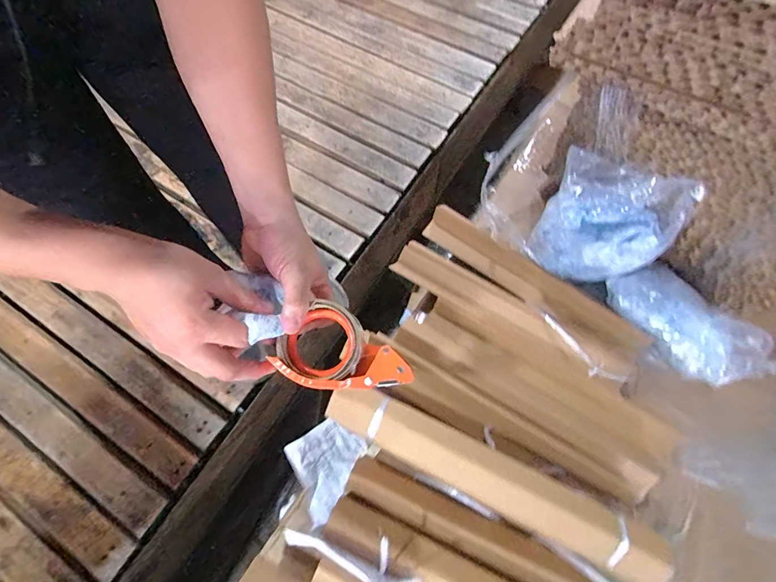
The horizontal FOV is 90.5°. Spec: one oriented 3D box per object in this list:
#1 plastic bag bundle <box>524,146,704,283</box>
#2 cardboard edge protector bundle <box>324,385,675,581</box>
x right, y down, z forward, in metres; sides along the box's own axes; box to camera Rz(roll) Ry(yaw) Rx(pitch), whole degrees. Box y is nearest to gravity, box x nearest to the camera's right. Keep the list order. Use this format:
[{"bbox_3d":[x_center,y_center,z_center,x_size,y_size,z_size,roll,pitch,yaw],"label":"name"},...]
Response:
[{"bbox_3d":[0.395,-0.128,0.725,0.128,0.239,0.202,-38,71,-15],"label":"plastic bag bundle"},{"bbox_3d":[0.144,0.273,0.575,0.498,0.062,0.077,25,69,11],"label":"cardboard edge protector bundle"}]

